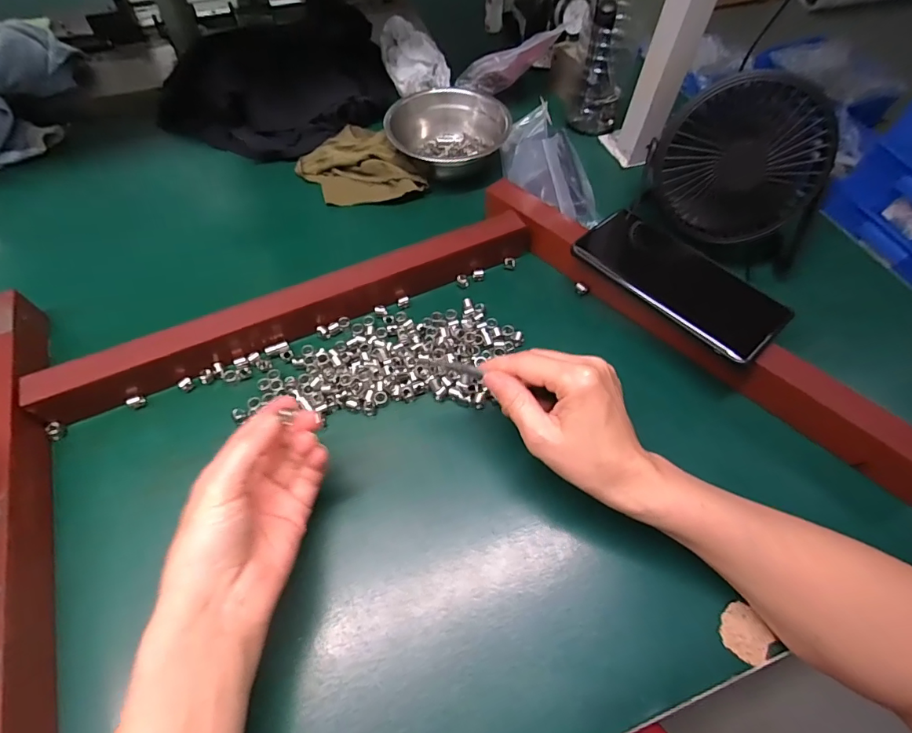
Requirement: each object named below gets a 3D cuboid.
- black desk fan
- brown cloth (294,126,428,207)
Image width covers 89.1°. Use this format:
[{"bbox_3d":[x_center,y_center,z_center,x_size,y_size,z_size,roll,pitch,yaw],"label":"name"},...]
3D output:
[{"bbox_3d":[0.232,-0.151,0.383,0.147,0.126,0.077,31,64,16],"label":"black desk fan"},{"bbox_3d":[-0.107,-0.214,0.491,0.100,0.026,0.133,-29,65,-17],"label":"brown cloth"}]

